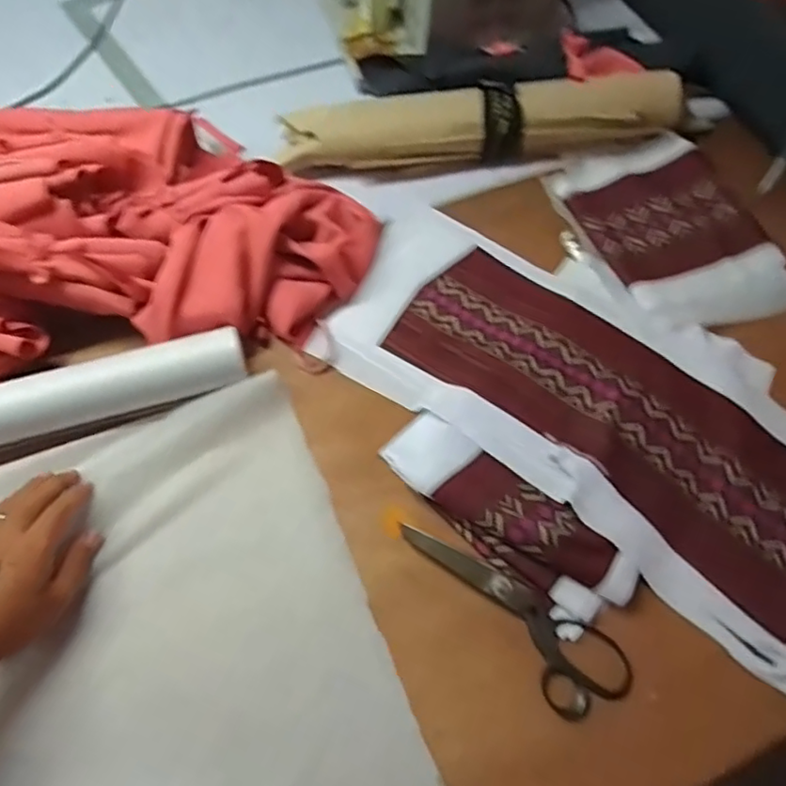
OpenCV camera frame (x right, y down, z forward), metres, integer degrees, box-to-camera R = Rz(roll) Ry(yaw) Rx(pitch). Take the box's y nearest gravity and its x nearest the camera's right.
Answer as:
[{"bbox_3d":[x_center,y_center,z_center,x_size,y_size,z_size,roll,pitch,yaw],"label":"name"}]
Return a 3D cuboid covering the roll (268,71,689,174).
[{"bbox_3d":[0.108,-0.323,0.715,0.470,0.071,0.068,-6,64,-5],"label":"roll"}]

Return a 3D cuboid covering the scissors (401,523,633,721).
[{"bbox_3d":[0.089,0.184,0.486,0.209,0.015,0.069,32,67,13],"label":"scissors"}]

